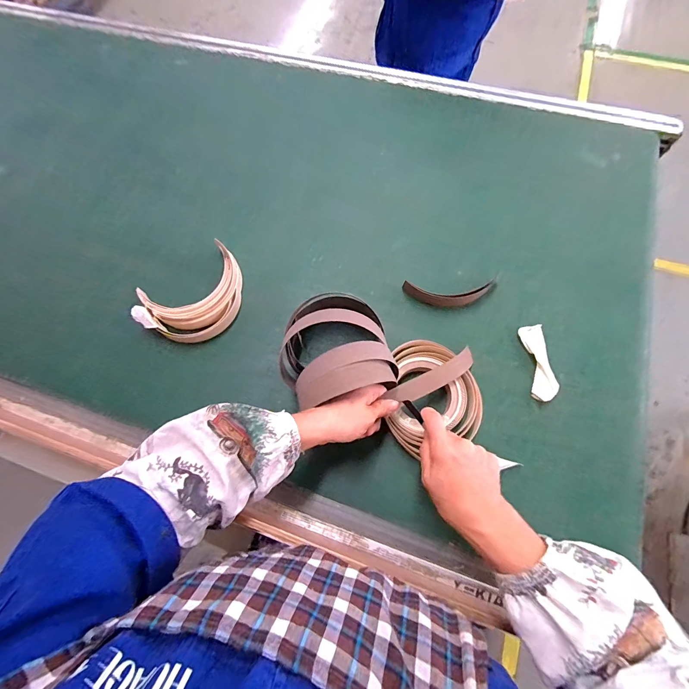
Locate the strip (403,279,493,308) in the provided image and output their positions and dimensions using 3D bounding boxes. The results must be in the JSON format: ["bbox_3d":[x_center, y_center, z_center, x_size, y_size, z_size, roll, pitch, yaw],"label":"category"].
[{"bbox_3d":[0.160,-0.077,0.526,0.135,0.021,0.039,0,70,2],"label":"strip"}]

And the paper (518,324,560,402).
[{"bbox_3d":[0.275,0.025,0.485,0.033,0.015,0.111,-1,70,2],"label":"paper"}]

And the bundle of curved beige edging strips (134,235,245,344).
[{"bbox_3d":[-0.234,-0.071,0.546,0.165,0.041,0.128,-31,71,-9],"label":"bundle of curved beige edging strips"}]

